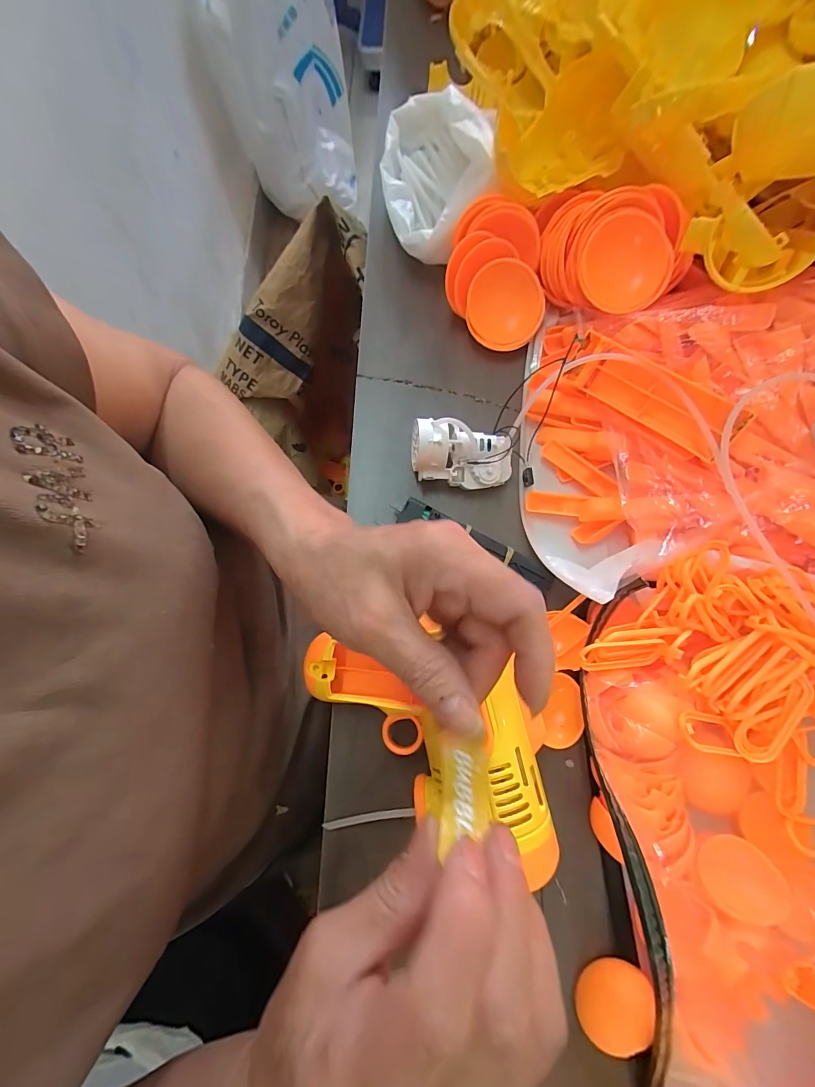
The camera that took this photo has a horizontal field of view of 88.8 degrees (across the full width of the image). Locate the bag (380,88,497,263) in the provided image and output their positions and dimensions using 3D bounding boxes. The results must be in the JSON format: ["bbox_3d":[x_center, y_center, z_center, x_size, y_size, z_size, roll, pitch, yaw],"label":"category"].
[{"bbox_3d":[0.022,-0.292,0.332,0.086,0.059,0.131,4,77,2],"label":"bag"}]

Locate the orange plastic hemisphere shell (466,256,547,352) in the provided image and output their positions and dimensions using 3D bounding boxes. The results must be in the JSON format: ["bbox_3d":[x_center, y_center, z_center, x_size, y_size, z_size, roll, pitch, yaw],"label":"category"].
[{"bbox_3d":[0.073,-0.178,0.312,0.055,0.007,0.059,5,105,12],"label":"orange plastic hemisphere shell"}]

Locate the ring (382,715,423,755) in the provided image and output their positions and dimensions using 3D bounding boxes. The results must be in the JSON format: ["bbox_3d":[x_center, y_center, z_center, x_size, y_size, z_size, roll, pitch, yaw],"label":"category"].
[{"bbox_3d":[-0.003,0.112,0.245,0.023,0.004,0.022,-1,81,7],"label":"ring"}]

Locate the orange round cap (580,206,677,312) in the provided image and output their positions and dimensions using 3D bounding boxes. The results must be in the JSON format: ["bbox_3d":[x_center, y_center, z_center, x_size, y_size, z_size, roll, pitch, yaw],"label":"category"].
[{"bbox_3d":[0.146,-0.187,0.278,0.056,0.055,0.014,12,35,15],"label":"orange round cap"}]

